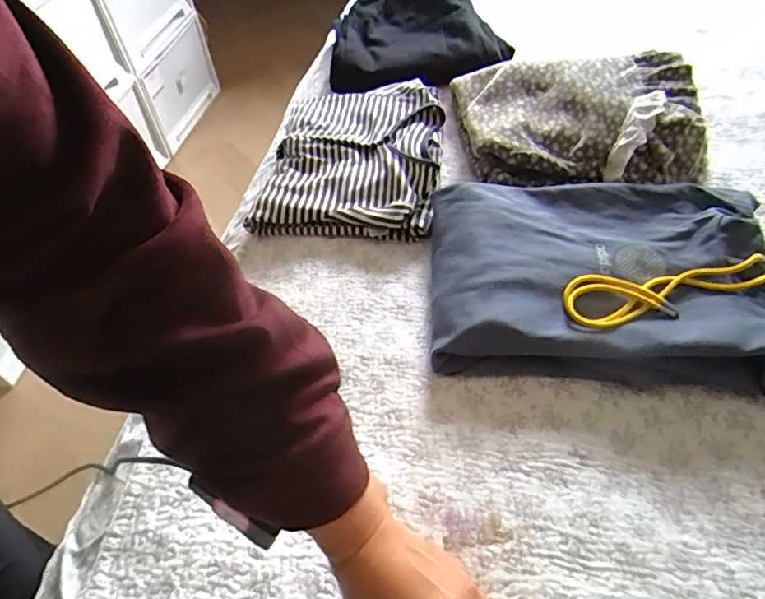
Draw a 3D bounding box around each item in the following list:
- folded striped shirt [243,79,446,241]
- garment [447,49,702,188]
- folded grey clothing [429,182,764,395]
[{"bbox_3d":[-0.033,-0.197,0.685,0.212,0.040,0.296,4,51,6],"label":"folded striped shirt"},{"bbox_3d":[0.251,-0.234,0.668,0.291,0.060,0.270,-5,51,-1],"label":"garment"},{"bbox_3d":[0.213,-0.026,0.525,0.328,0.051,0.233,3,51,6],"label":"folded grey clothing"}]

